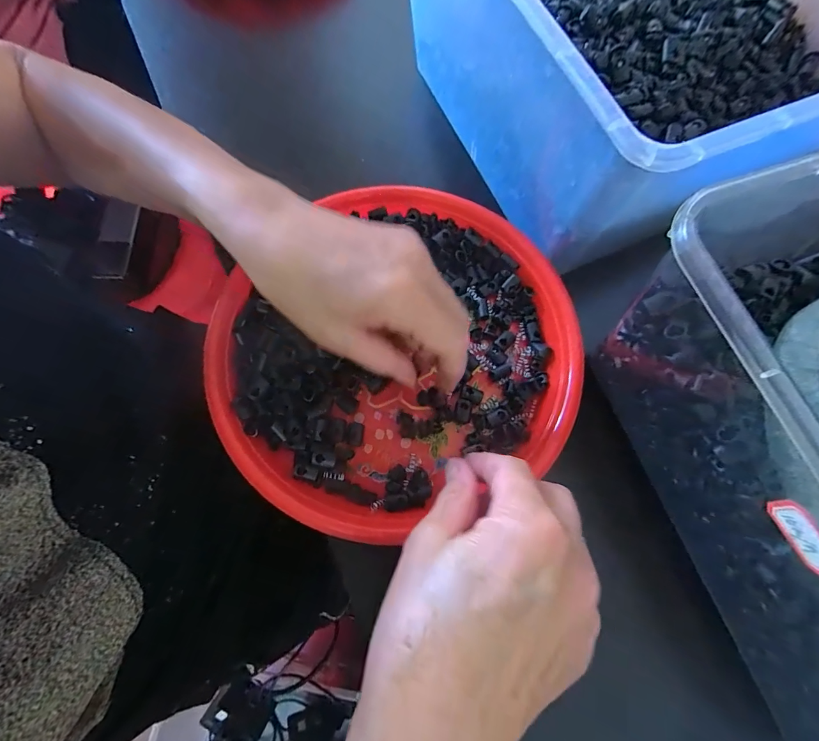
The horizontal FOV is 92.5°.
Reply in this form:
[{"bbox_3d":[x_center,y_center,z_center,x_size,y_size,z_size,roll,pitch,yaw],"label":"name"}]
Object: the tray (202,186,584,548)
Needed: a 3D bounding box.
[{"bbox_3d":[-0.012,-0.018,0.270,0.237,0.024,0.221,0,74,-1],"label":"tray"}]

